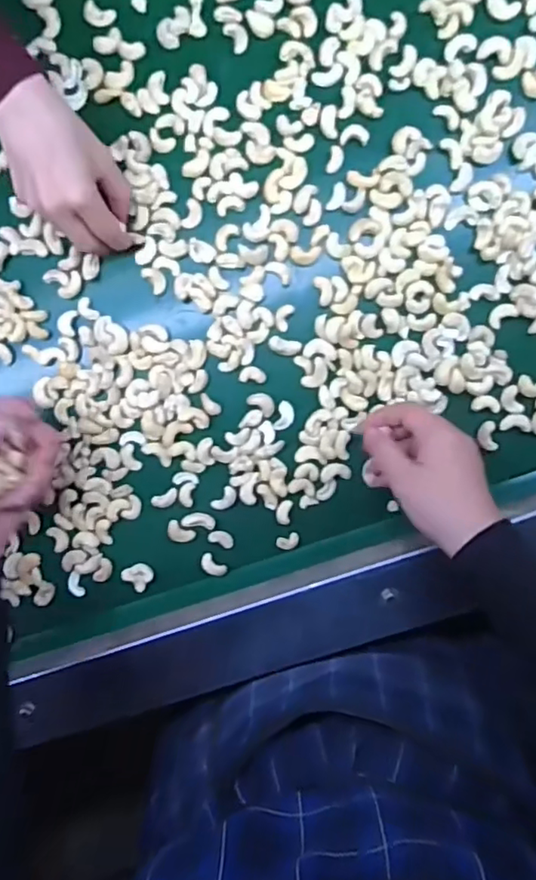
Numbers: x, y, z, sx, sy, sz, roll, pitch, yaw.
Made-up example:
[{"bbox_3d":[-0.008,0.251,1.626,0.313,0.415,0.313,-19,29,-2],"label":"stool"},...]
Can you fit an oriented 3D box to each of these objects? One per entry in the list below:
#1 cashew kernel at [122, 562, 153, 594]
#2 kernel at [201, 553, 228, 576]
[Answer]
[{"bbox_3d":[-0.115,0.121,0.533,0.024,0.007,0.023,45,96,-1],"label":"cashew kernel"},{"bbox_3d":[-0.049,0.113,0.531,0.025,0.005,0.015,40,96,-1],"label":"kernel"}]

